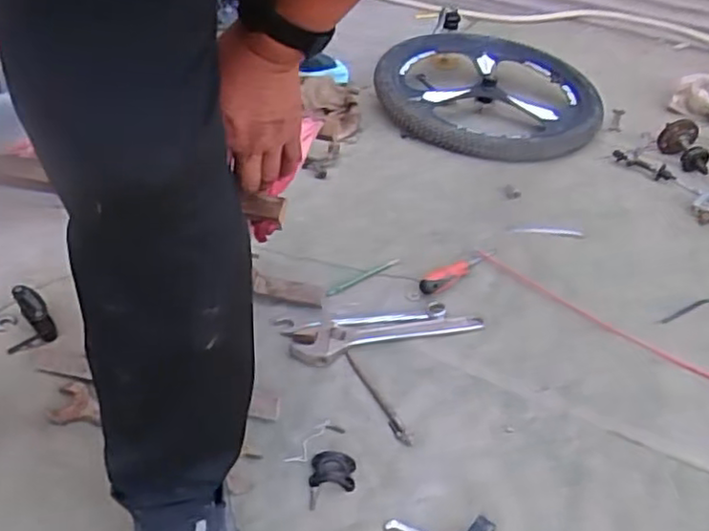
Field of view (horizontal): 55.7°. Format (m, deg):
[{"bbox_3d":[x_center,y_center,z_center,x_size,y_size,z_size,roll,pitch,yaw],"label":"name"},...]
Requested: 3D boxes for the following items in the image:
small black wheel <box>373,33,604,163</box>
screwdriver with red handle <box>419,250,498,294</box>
[{"bbox_3d":[0.328,-0.422,1.617,0.501,0.130,0.503,4,35,-2],"label":"small black wheel"},{"bbox_3d":[0.162,0.006,1.068,0.154,0.029,0.036,-25,45,-35],"label":"screwdriver with red handle"}]

